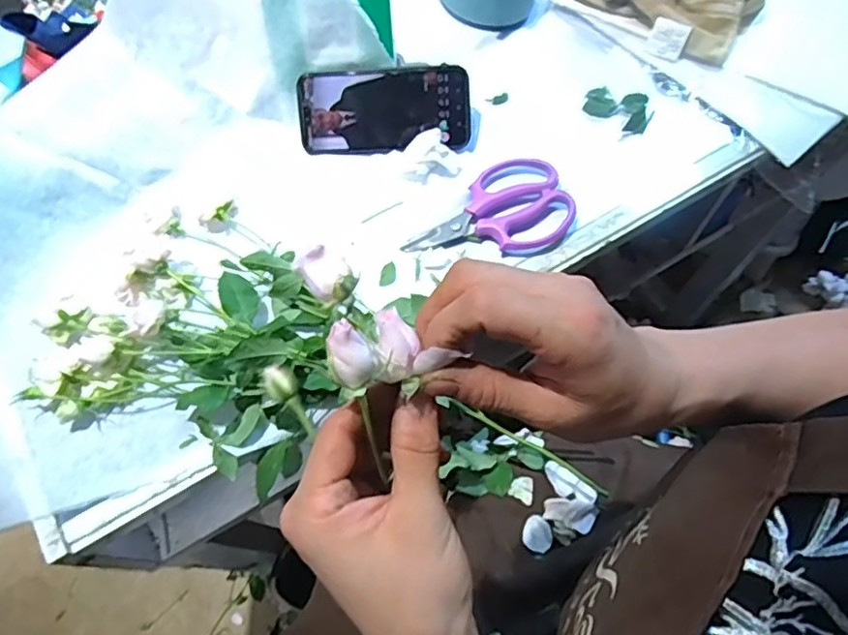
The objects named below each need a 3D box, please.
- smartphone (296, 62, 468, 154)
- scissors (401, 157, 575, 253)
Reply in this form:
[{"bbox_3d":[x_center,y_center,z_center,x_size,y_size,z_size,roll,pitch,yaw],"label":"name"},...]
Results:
[{"bbox_3d":[-0.038,-0.196,0.590,0.159,0.009,0.074,-3,102,0],"label":"smartphone"},{"bbox_3d":[0.058,-0.089,0.567,0.149,0.021,0.086,-25,68,-9],"label":"scissors"}]

